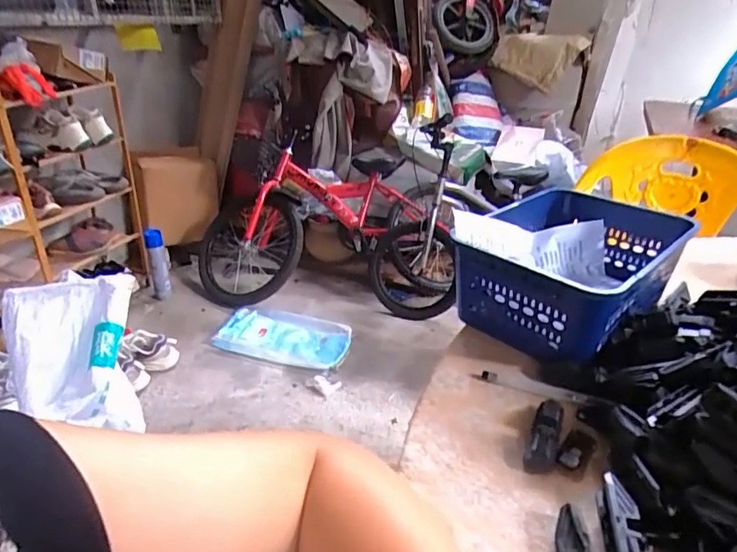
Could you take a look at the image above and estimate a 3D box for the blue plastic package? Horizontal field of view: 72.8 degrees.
[{"bbox_3d":[-0.307,0.212,1.813,0.464,0.058,0.238,5,28,9],"label":"blue plastic package"}]

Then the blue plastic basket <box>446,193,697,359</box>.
[{"bbox_3d":[0.221,-0.006,0.557,0.171,0.100,0.259,24,36,37],"label":"blue plastic basket"}]

